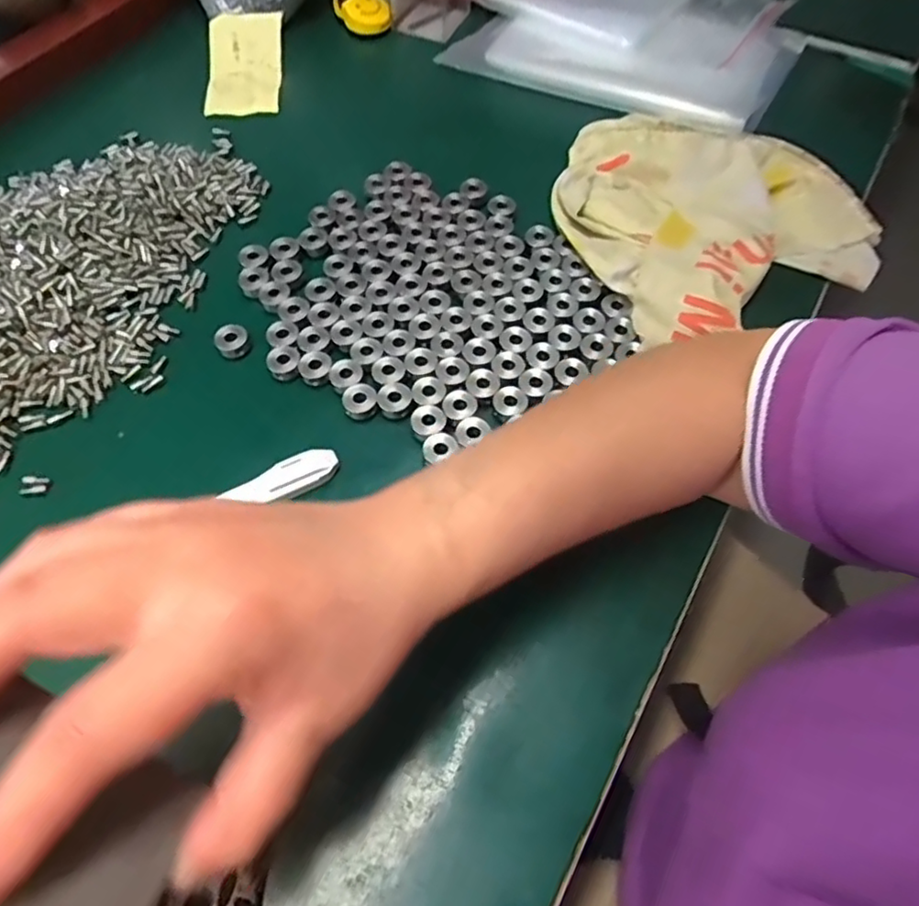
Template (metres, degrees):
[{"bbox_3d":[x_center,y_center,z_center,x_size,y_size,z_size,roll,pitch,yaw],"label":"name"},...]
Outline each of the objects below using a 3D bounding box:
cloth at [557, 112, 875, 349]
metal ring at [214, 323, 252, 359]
[{"bbox_3d":[0.169,-0.169,0.421,0.196,0.026,0.192,-16,60,-9],"label":"cloth"},{"bbox_3d":[-0.138,-0.068,0.377,0.019,0.013,0.018,0,59,0],"label":"metal ring"}]

